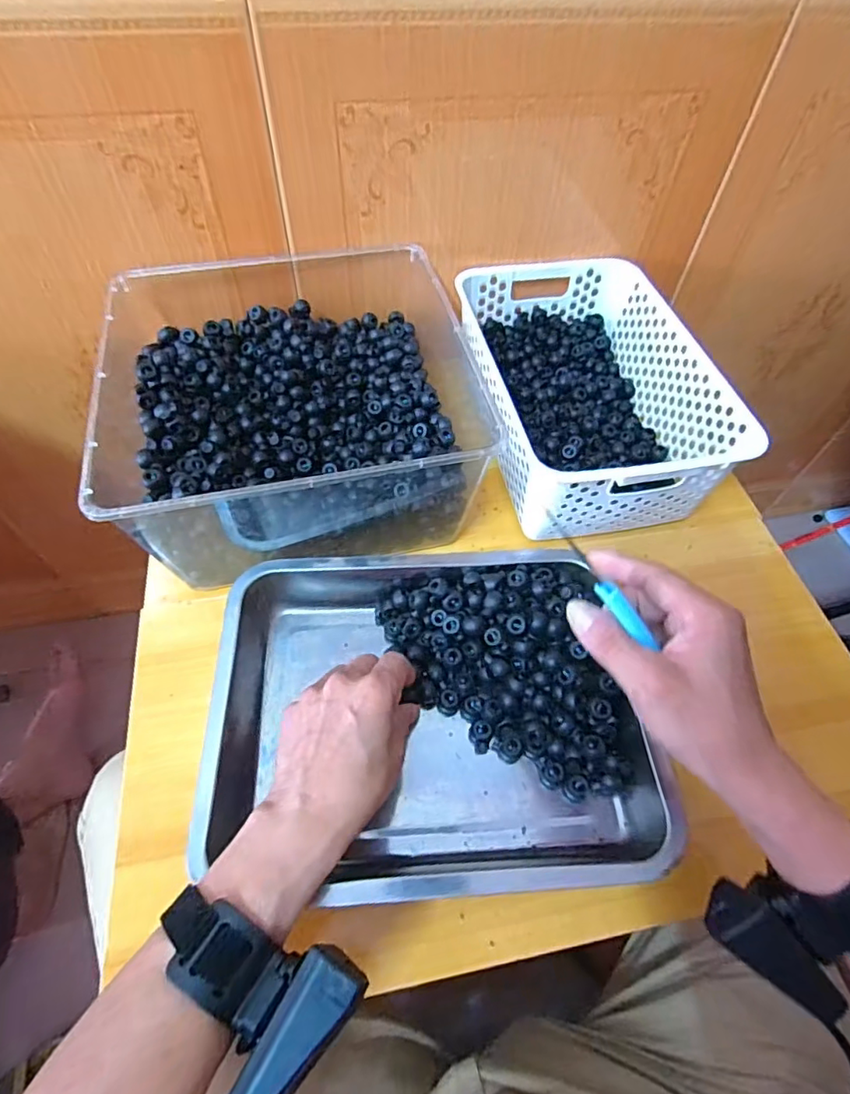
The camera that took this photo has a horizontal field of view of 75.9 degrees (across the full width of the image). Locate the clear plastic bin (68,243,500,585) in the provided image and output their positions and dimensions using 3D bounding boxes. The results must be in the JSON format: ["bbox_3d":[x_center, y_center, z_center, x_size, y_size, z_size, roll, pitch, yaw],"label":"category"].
[{"bbox_3d":[-0.118,-0.140,0.512,0.307,0.119,0.300,-12,57,-11],"label":"clear plastic bin"}]

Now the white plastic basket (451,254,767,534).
[{"bbox_3d":[0.154,-0.160,0.551,0.209,0.100,0.298,-11,57,-10],"label":"white plastic basket"}]

